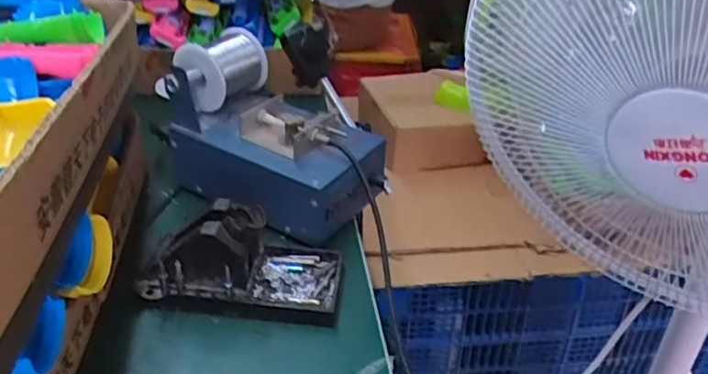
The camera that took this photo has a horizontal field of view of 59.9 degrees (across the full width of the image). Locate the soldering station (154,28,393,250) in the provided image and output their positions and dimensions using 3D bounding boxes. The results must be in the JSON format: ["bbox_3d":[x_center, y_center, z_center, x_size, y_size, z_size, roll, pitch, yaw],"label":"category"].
[{"bbox_3d":[-0.072,-0.052,0.577,0.196,0.123,0.118,18,36,21],"label":"soldering station"}]

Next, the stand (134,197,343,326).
[{"bbox_3d":[-0.086,0.050,0.494,0.154,0.069,0.087,6,33,3],"label":"stand"}]

